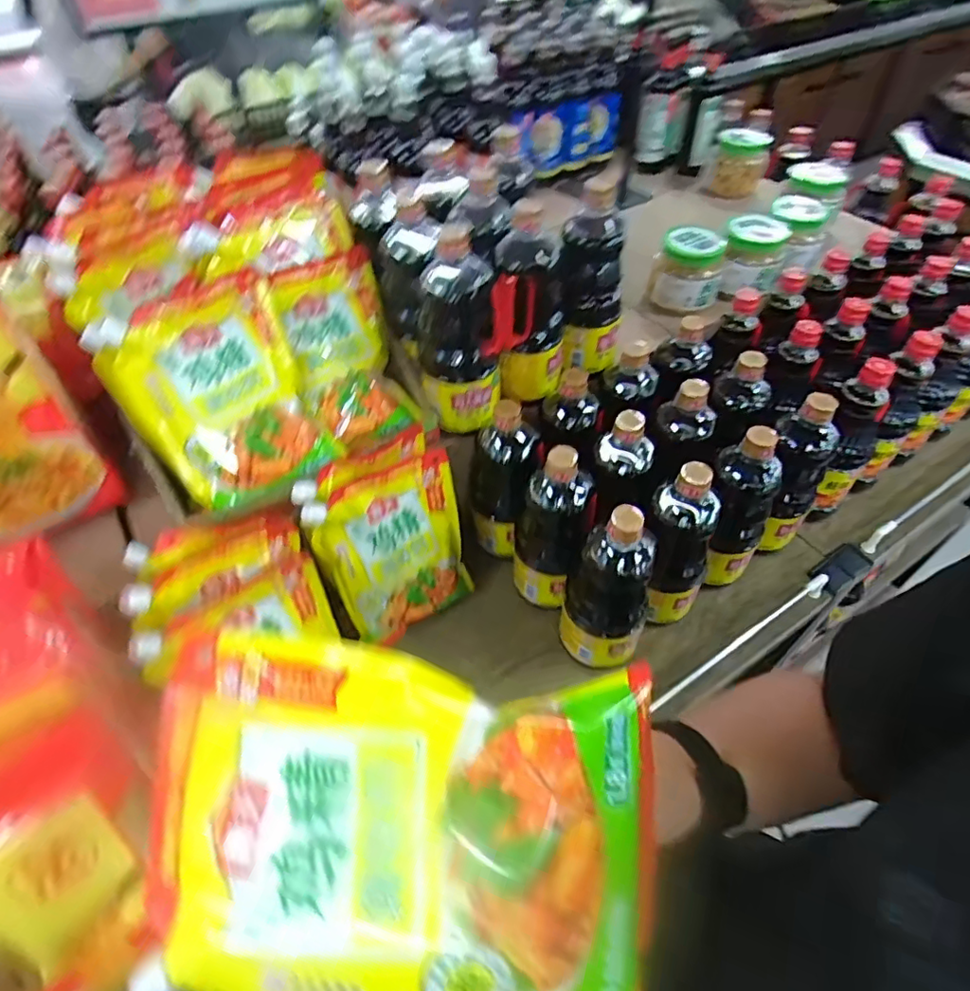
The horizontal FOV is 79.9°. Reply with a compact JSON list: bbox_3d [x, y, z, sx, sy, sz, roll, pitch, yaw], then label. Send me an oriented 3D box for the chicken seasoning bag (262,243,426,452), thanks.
[{"bbox_3d":[-0.175,-0.177,0.712,0.141,0.034,0.225,-23,96,-26],"label":"chicken seasoning bag"}]

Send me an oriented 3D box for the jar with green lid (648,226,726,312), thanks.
[{"bbox_3d":[0.319,-0.354,0.914,0.105,0.092,0.087,18,53,17],"label":"jar with green lid"}]

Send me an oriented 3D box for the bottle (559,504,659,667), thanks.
[{"bbox_3d":[0.142,0.112,0.670,0.099,0.231,0.082,18,53,16],"label":"bottle"}]

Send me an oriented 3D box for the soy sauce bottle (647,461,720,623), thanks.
[{"bbox_3d":[0.236,0.059,0.708,0.079,0.224,0.089,-6,50,-3],"label":"soy sauce bottle"}]

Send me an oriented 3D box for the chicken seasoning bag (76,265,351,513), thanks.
[{"bbox_3d":[-0.303,-0.109,0.654,0.196,0.249,0.061,-26,9,-13],"label":"chicken seasoning bag"}]

